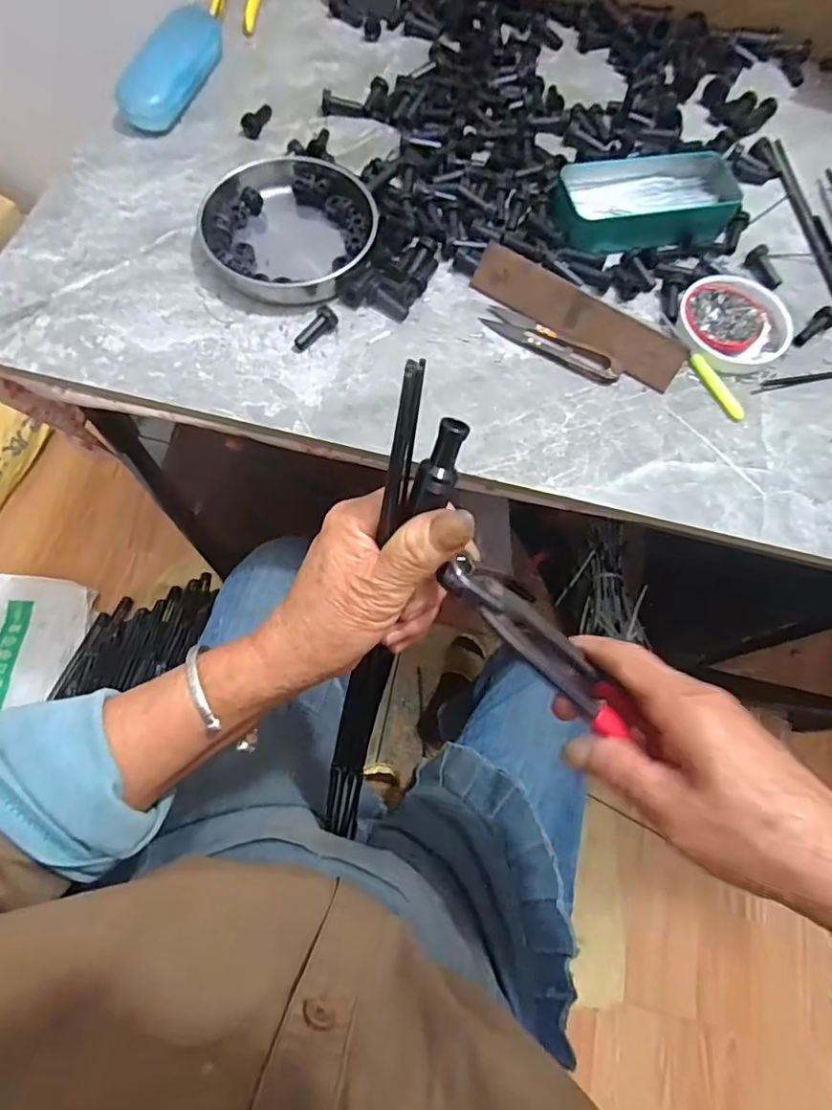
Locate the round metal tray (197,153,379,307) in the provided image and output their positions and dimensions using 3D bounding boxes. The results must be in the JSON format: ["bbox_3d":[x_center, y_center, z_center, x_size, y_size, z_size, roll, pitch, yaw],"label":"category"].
[{"bbox_3d":[-0.103,-0.267,0.461,0.137,0.027,0.134,1,69,-3],"label":"round metal tray"}]

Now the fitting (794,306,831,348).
[{"bbox_3d":[0.329,-0.188,0.464,0.040,0.017,0.016,-39,75,-14],"label":"fitting"}]

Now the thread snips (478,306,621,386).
[{"bbox_3d":[0.108,-0.168,0.448,0.115,0.006,0.025,32,71,9],"label":"thread snips"}]

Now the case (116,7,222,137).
[{"bbox_3d":[-0.226,-0.462,0.528,0.049,0.036,0.160,17,69,3],"label":"case"}]

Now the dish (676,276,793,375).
[{"bbox_3d":[0.259,-0.190,0.460,0.089,0.012,0.086,1,69,-3],"label":"dish"}]

